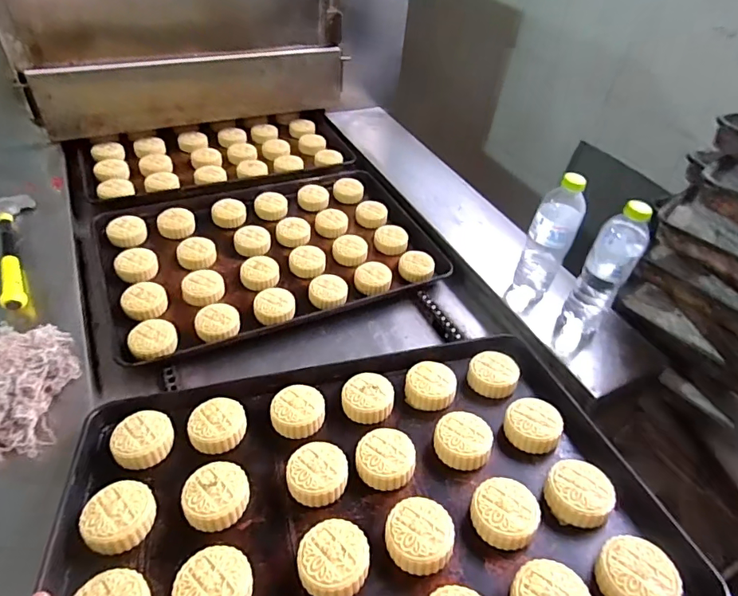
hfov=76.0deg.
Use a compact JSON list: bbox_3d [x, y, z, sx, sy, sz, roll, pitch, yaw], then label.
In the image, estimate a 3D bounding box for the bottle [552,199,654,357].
[{"bbox_3d":[0.353,-0.022,0.726,0.070,0.253,0.068,23,42,22],"label":"bottle"}]

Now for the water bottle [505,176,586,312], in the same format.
[{"bbox_3d":[0.292,-0.089,0.771,0.062,0.231,0.068,-29,49,-35],"label":"water bottle"}]

